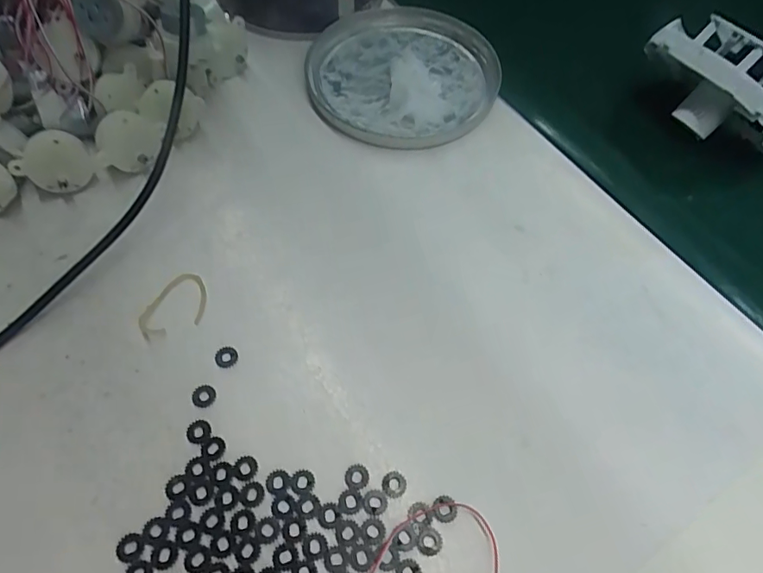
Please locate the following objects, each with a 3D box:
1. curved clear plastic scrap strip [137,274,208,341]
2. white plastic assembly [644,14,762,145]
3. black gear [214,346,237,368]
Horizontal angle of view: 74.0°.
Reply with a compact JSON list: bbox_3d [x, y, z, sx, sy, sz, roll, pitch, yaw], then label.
[{"bbox_3d":[-0.103,0.011,0.255,0.026,0.005,0.040,23,62,11],"label":"curved clear plastic scrap strip"},{"bbox_3d":[0.221,-0.130,0.323,0.060,0.053,0.092,-18,62,-12],"label":"white plastic assembly"},{"bbox_3d":[-0.075,0.034,0.246,0.010,0.004,0.010,1,60,-2],"label":"black gear"}]

